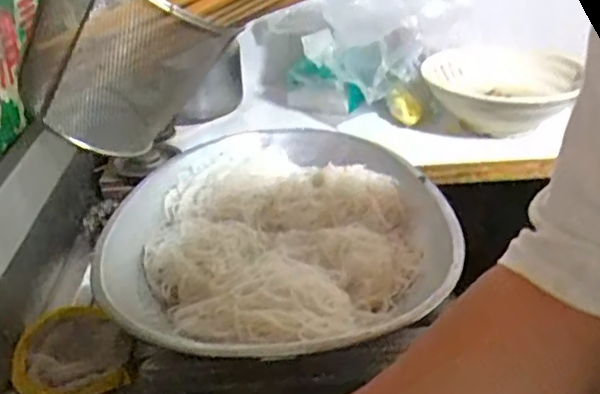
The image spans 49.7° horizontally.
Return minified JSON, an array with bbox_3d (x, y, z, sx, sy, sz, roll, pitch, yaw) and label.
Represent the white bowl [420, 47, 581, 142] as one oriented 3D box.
[{"bbox_3d":[0.261,-0.142,0.845,0.183,0.069,0.183,0,29,3],"label":"white bowl"}]

